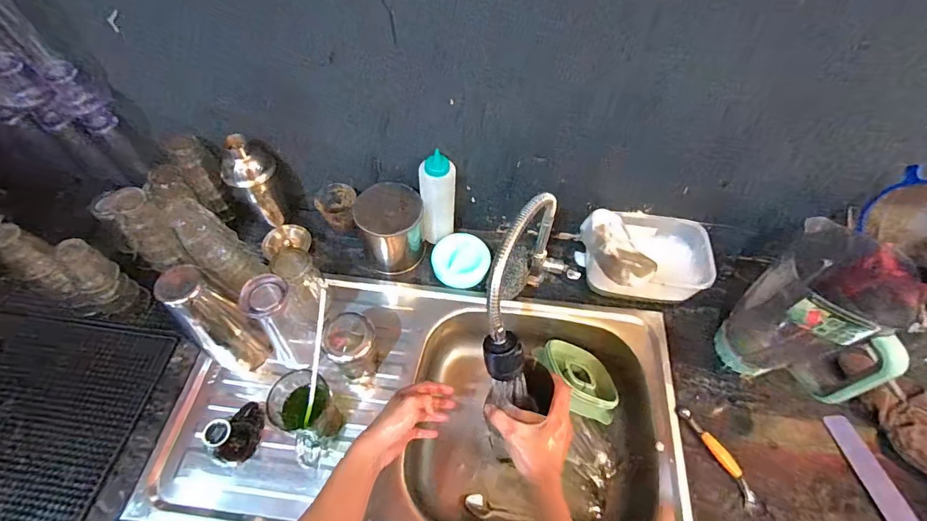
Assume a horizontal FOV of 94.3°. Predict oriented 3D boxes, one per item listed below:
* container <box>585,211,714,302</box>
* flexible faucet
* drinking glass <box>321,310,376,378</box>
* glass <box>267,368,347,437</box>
[{"bbox_3d":[0.318,-0.011,0.760,0.200,0.081,0.132,7,58,4],"label":"container"},{"bbox_3d":[0.092,0.045,0.599,0.078,0.284,0.256,29,62,16],"label":"flexible faucet"},{"bbox_3d":[-0.167,0.131,0.651,0.073,0.102,0.069,0,58,-1],"label":"drinking glass"},{"bbox_3d":[-0.213,0.201,0.587,0.084,0.128,0.068,13,58,8],"label":"glass"}]

